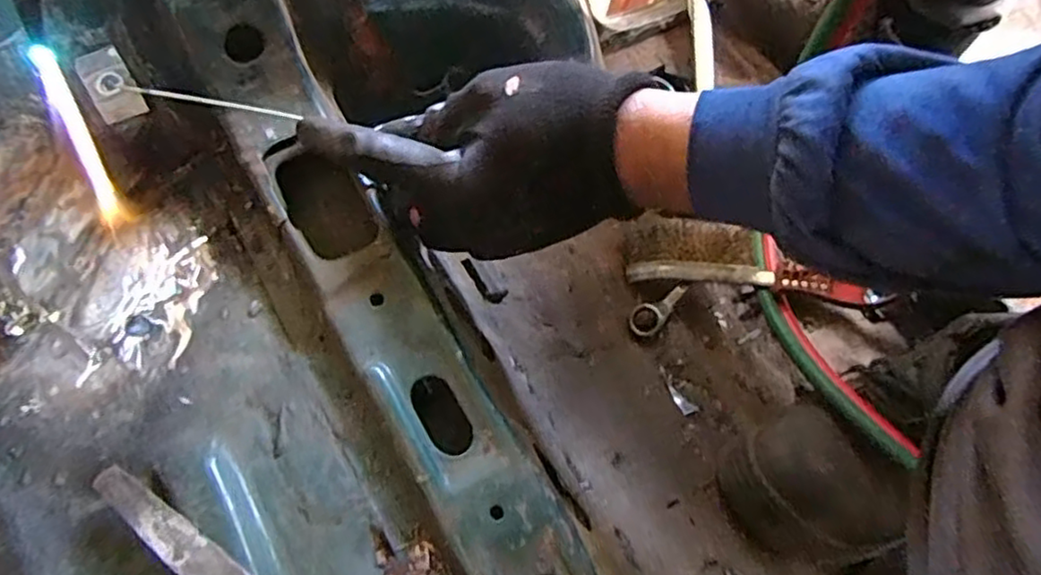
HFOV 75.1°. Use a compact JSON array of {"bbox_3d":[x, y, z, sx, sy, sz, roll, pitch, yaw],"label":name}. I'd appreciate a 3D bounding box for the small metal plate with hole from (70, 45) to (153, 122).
[{"bbox_3d":[-0.190,-0.093,0.314,0.020,0.036,0.004,-34,58,-23],"label":"small metal plate with hole"}]

